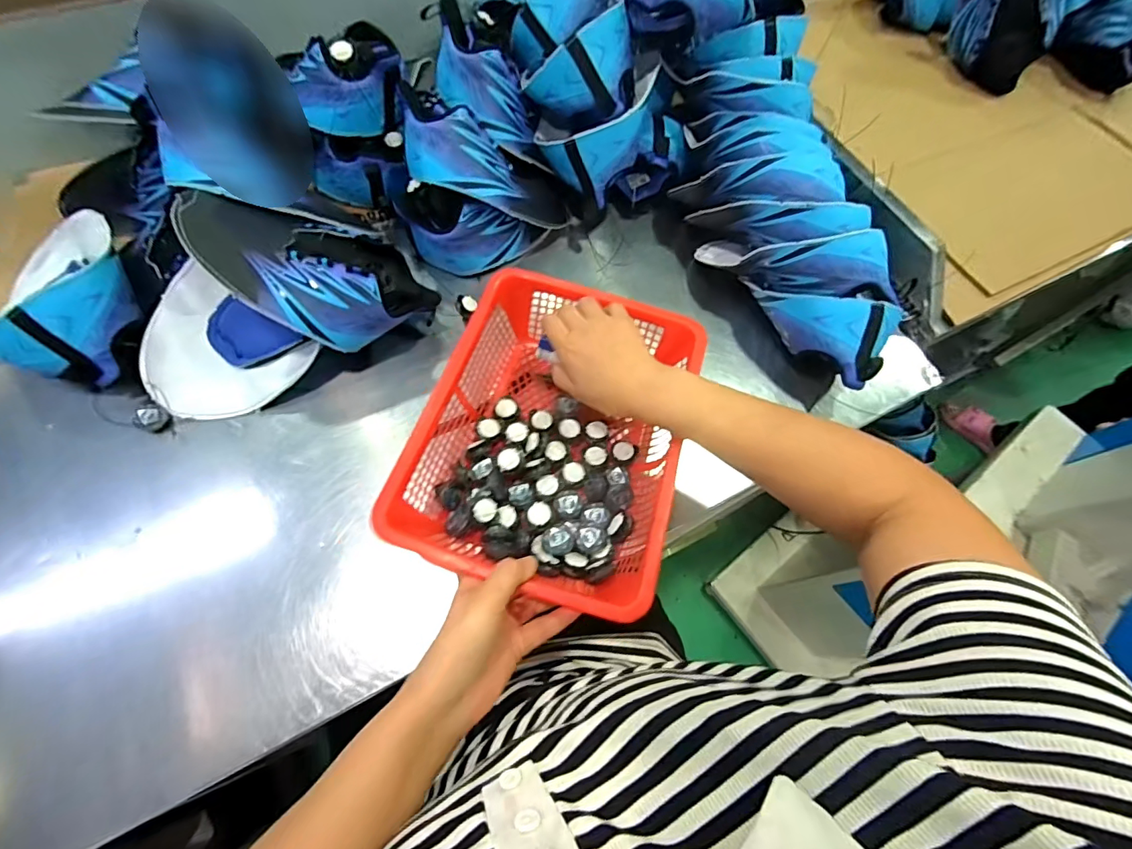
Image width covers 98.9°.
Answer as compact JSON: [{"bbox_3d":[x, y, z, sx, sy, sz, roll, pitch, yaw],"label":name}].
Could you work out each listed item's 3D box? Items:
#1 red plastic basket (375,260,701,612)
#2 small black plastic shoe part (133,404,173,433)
[{"bbox_3d":[-0.008,0.006,0.463,0.222,0.081,0.296,17,66,4],"label":"red plastic basket"},{"bbox_3d":[-0.414,-0.007,0.486,0.026,0.020,0.027,26,67,8],"label":"small black plastic shoe part"}]

